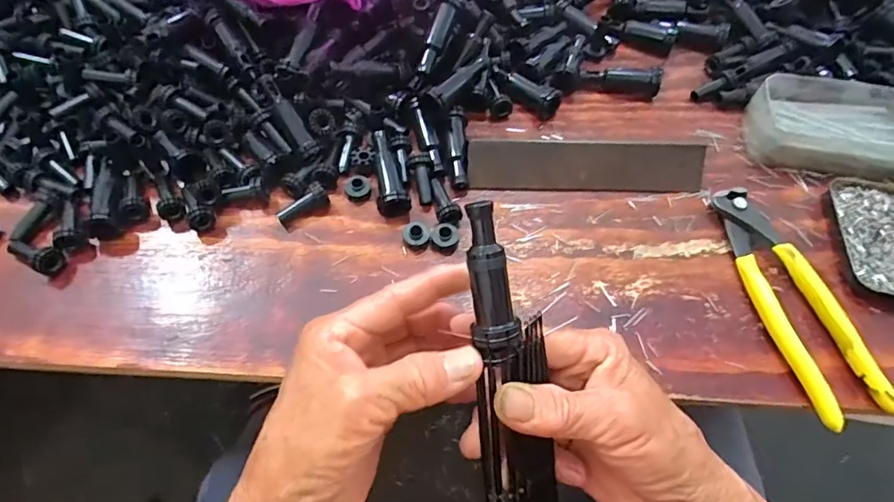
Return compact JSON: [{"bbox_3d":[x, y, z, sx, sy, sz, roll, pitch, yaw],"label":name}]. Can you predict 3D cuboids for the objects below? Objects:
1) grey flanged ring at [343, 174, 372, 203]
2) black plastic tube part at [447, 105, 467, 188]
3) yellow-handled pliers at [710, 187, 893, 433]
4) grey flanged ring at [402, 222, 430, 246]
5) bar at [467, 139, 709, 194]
[{"bbox_3d":[-0.064,-0.046,0.376,0.016,0.011,0.019,39,66,18],"label":"grey flanged ring"},{"bbox_3d":[0.008,-0.080,0.389,0.013,0.013,0.068,1,60,-2],"label":"black plastic tube part"},{"bbox_3d":[0.230,0.029,0.345,0.048,0.018,0.167,-10,61,-8],"label":"yellow-handled pliers"},{"bbox_3d":[-0.021,-0.010,0.358,0.018,0.012,0.016,-15,62,-11],"label":"grey flanged ring"},{"bbox_3d":[0.105,-0.064,0.390,0.177,0.007,0.037,1,100,-2],"label":"bar"}]

